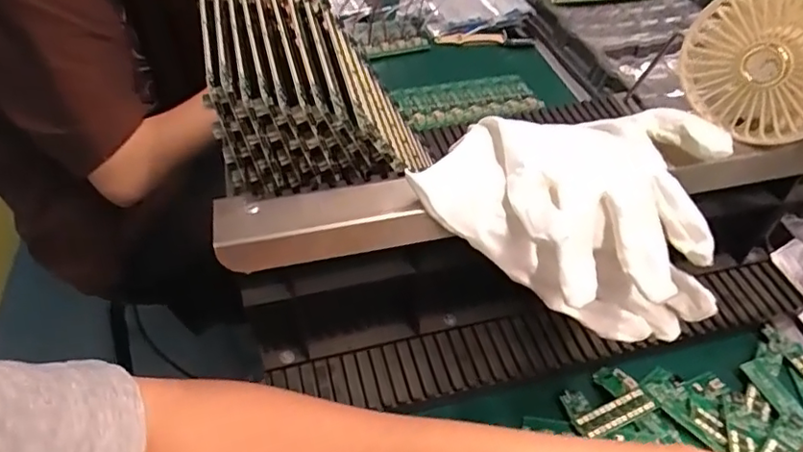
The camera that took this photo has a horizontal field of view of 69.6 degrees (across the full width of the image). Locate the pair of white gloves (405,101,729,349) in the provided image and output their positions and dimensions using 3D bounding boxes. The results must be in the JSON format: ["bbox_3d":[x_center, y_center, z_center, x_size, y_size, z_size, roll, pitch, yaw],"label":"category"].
[{"bbox_3d":[0.088,-0.010,0.332,0.164,0.089,0.131,0,45,-4],"label":"pair of white gloves"}]

